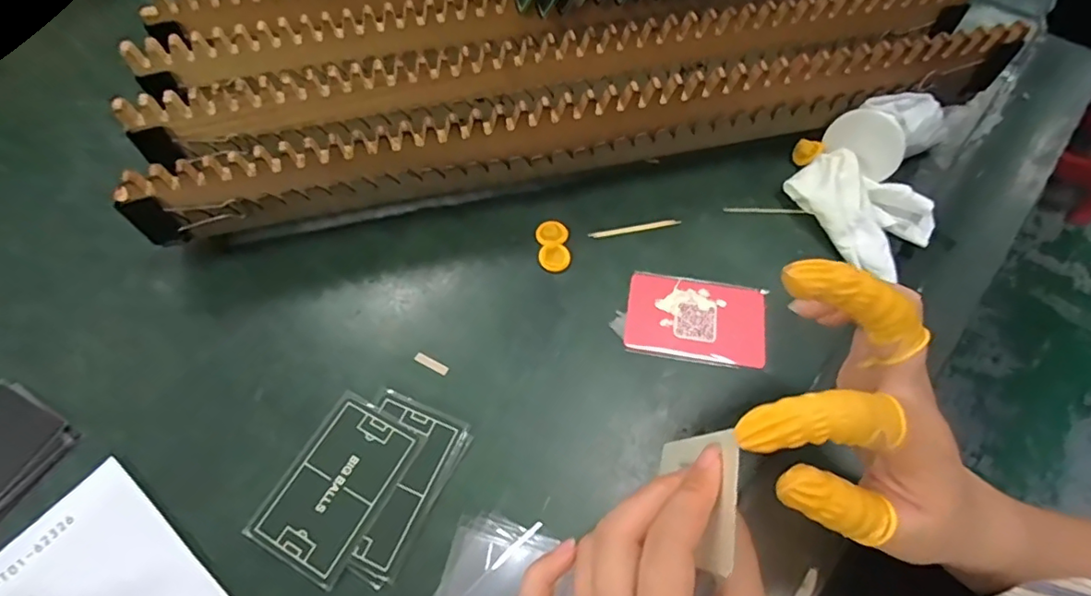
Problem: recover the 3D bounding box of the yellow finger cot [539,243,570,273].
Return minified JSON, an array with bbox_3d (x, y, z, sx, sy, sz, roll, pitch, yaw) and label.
[{"bbox_3d":[0.006,-0.027,0.374,0.020,0.005,0.019,0,62,0],"label":"yellow finger cot"}]

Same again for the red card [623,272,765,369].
[{"bbox_3d":[0.095,0.013,0.355,0.085,0.004,0.054,10,62,5],"label":"red card"}]

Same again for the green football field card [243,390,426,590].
[{"bbox_3d":[-0.113,0.100,0.304,0.056,0.004,0.087,25,64,13],"label":"green football field card"}]

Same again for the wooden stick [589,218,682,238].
[{"bbox_3d":[0.062,-0.049,0.387,0.064,0.004,0.005,-10,64,-6],"label":"wooden stick"}]

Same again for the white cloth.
[{"bbox_3d":[0.215,-0.063,0.379,0.068,0.033,0.089,-39,68,-19],"label":"white cloth"}]

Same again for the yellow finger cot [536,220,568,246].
[{"bbox_3d":[0.004,-0.045,0.381,0.021,0.004,0.021,0,62,0],"label":"yellow finger cot"}]

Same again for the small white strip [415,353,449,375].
[{"bbox_3d":[-0.070,0.040,0.340,0.023,0.004,0.006,26,66,12],"label":"small white strip"}]

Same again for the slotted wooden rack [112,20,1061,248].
[{"bbox_3d":[0.029,-0.122,0.379,0.566,0.081,0.061,-11,62,-6],"label":"slotted wooden rack"}]

